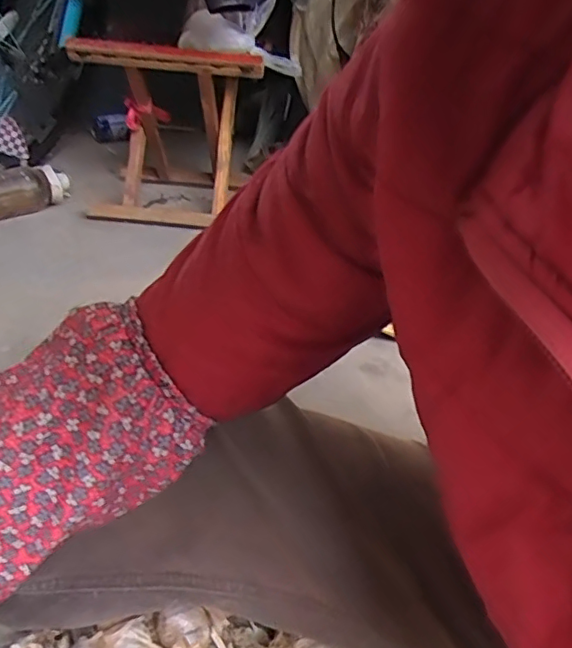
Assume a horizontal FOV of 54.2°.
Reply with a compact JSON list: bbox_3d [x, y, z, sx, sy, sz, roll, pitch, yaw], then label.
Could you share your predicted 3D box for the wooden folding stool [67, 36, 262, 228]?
[{"bbox_3d":[-0.241,-0.377,1.114,0.310,0.342,0.266,-2,35,-14],"label":"wooden folding stool"}]

